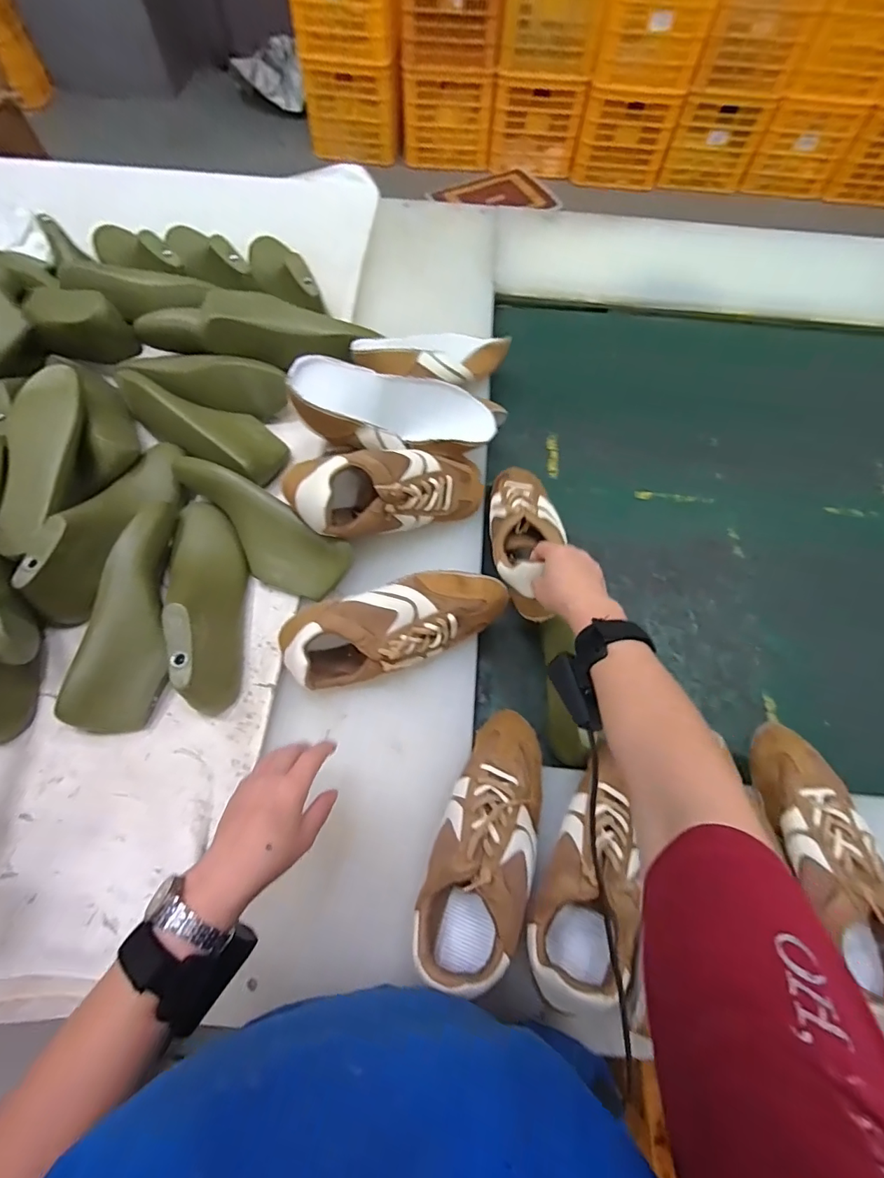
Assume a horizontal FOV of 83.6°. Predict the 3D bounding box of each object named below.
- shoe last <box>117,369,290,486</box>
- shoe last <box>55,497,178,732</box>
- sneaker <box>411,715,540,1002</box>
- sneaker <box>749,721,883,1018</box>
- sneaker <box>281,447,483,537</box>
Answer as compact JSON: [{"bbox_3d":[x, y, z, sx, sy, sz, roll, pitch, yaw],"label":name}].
[{"bbox_3d":[-0.345,-0.227,0.693,0.260,0.077,0.098,26,67,-4],"label":"shoe last"},{"bbox_3d":[-0.343,0.025,0.567,0.086,0.070,0.265,8,66,3],"label":"shoe last"},{"bbox_3d":[0.047,0.242,0.481,0.096,0.084,0.244,16,67,7],"label":"sneaker"},{"bbox_3d":[0.388,0.264,0.490,0.086,0.086,0.253,-11,66,-5],"label":"sneaker"},{"bbox_3d":[-0.051,-0.128,0.608,0.255,0.090,0.091,-9,64,-30],"label":"sneaker"}]

